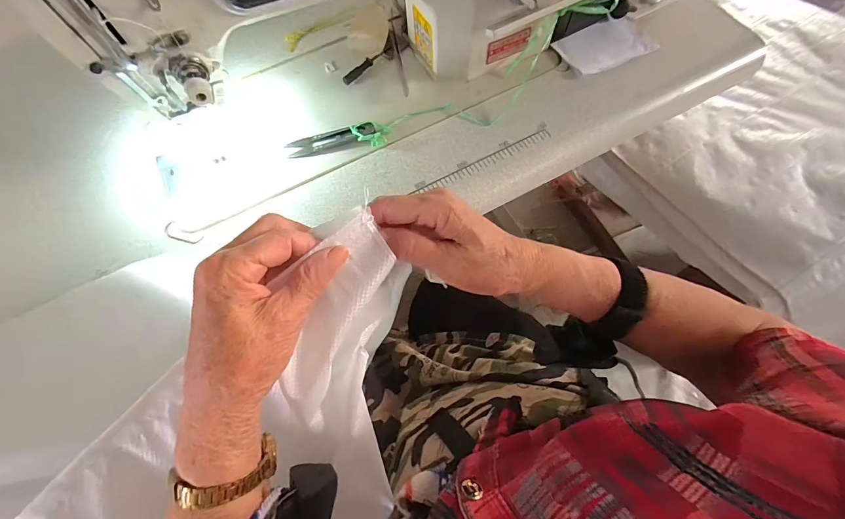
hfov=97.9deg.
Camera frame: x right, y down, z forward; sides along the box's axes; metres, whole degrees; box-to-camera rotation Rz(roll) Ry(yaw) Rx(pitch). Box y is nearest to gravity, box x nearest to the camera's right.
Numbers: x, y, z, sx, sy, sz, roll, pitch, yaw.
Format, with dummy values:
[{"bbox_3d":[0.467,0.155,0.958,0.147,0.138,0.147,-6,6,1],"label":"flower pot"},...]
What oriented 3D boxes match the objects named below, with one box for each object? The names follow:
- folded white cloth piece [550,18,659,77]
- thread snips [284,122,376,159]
[{"bbox_3d":[0.211,-0.251,0.427,0.096,0.006,0.072,-23,68,-7],"label":"folded white cloth piece"},{"bbox_3d":[-0.099,-0.129,0.395,0.094,0.013,0.028,-7,67,-1],"label":"thread snips"}]

